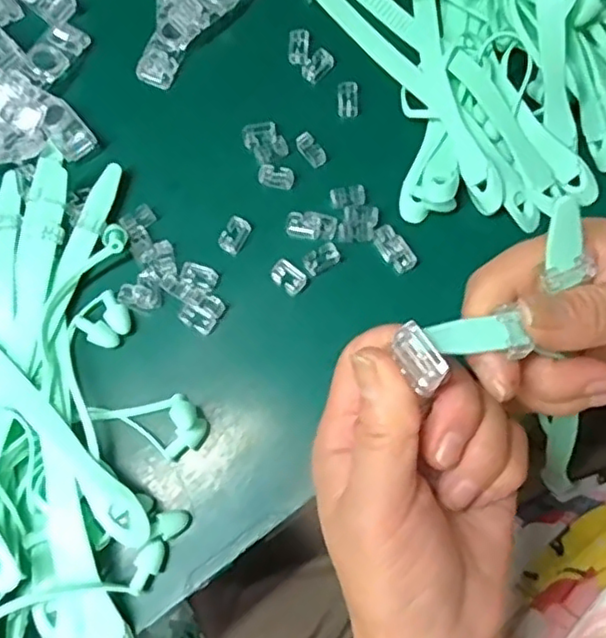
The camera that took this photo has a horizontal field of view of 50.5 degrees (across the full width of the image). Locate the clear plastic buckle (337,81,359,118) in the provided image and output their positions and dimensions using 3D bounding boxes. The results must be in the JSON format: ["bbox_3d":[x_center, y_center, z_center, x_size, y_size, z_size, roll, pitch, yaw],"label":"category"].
[{"bbox_3d":[0.024,-0.116,0.338,0.011,0.004,0.020,-2,77,1],"label":"clear plastic buckle"}]

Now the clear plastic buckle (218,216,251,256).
[{"bbox_3d":[-0.034,-0.042,0.321,0.012,0.004,0.018,27,79,7],"label":"clear plastic buckle"}]

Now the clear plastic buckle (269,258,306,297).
[{"bbox_3d":[-0.007,-0.021,0.315,0.018,0.004,0.012,40,81,10],"label":"clear plastic buckle"}]

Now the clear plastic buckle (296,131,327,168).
[{"bbox_3d":[0.004,-0.087,0.330,0.009,0.004,0.019,-38,79,-7],"label":"clear plastic buckle"}]

